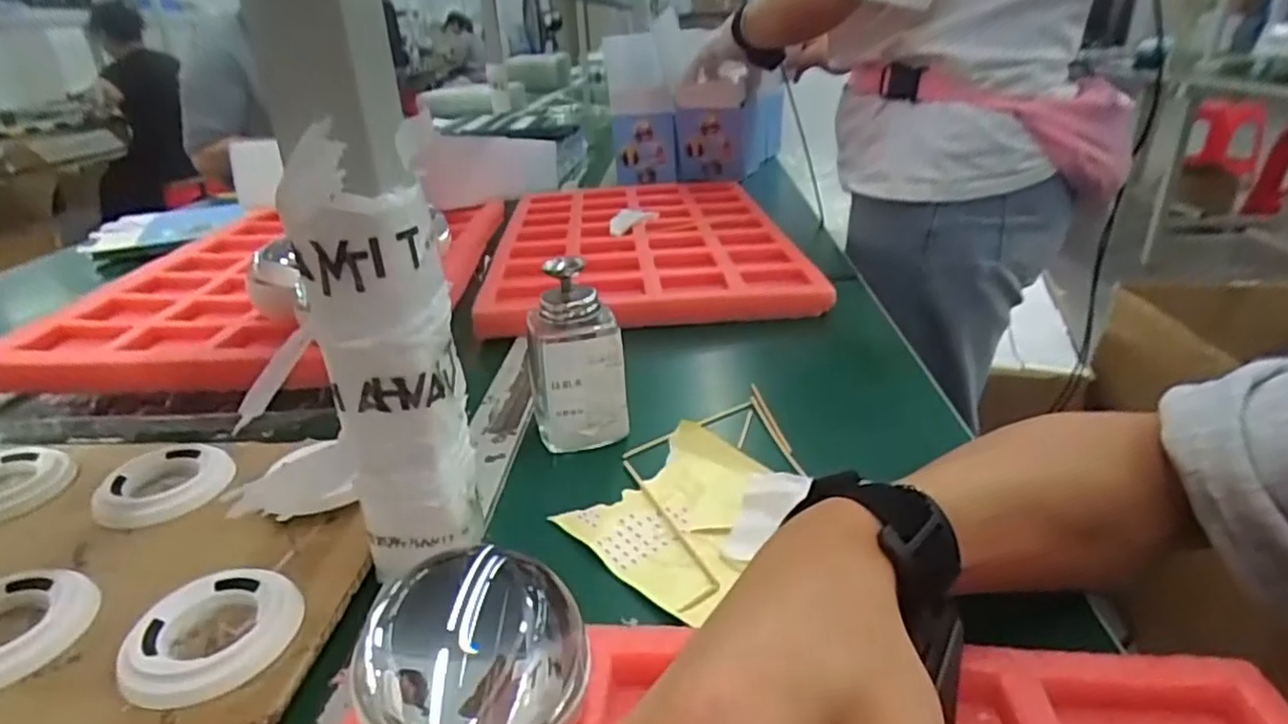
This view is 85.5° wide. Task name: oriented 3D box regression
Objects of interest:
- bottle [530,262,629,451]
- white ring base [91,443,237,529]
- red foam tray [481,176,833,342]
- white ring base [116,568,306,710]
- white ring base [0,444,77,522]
[{"bbox_3d":[-0.043,-0.005,0.447,0.063,0.113,0.048,-2,26,1],"label":"bottle"},{"bbox_3d":[-0.286,0.072,0.417,0.067,0.014,0.065,-2,26,1],"label":"white ring base"},{"bbox_3d":[-0.006,-0.152,0.861,0.340,0.043,0.498,-4,26,-2],"label":"red foam tray"},{"bbox_3d":[-0.191,0.119,0.310,0.068,0.013,0.063,-11,27,-18],"label":"white ring base"},{"bbox_3d":[-0.390,0.073,0.422,0.071,0.015,0.070,20,34,39],"label":"white ring base"}]

